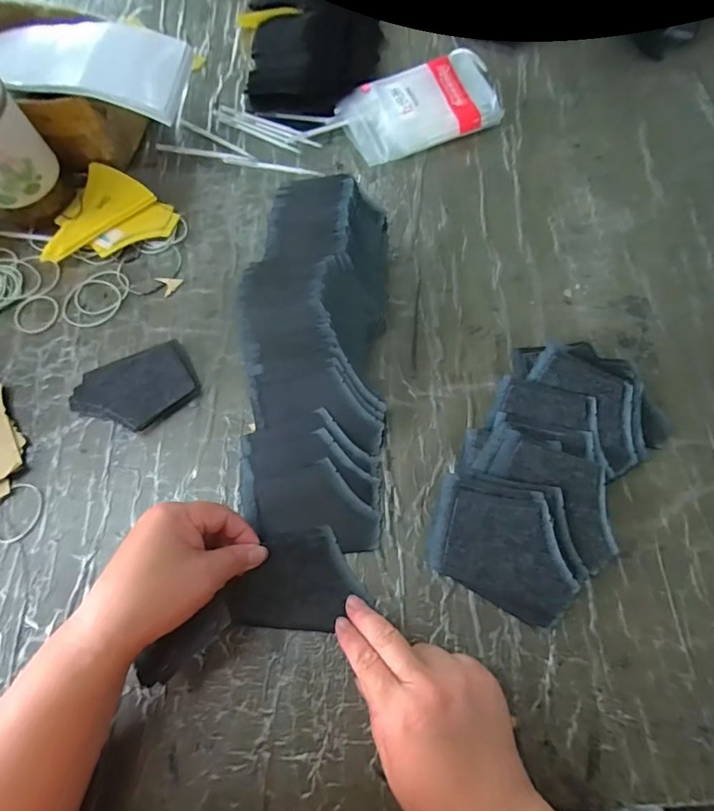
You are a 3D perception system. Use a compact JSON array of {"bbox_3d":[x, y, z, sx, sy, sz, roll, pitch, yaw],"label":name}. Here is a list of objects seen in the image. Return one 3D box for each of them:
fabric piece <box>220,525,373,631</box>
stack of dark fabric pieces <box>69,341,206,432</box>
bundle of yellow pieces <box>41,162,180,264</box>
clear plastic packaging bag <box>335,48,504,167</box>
[{"bbox_3d":[-0.046,0.131,0.349,0.096,0.017,0.070,-8,70,-2],"label":"fabric piece"},{"bbox_3d":[-0.196,-0.013,0.409,0.103,0.021,0.071,-18,69,-7],"label":"stack of dark fabric pieces"},{"bbox_3d":[-0.258,-0.185,0.481,0.110,0.018,0.118,25,71,10],"label":"bundle of yellow pieces"},{"bbox_3d":[0.071,-0.338,0.528,0.171,0.035,0.097,-21,70,-8],"label":"clear plastic packaging bag"}]

